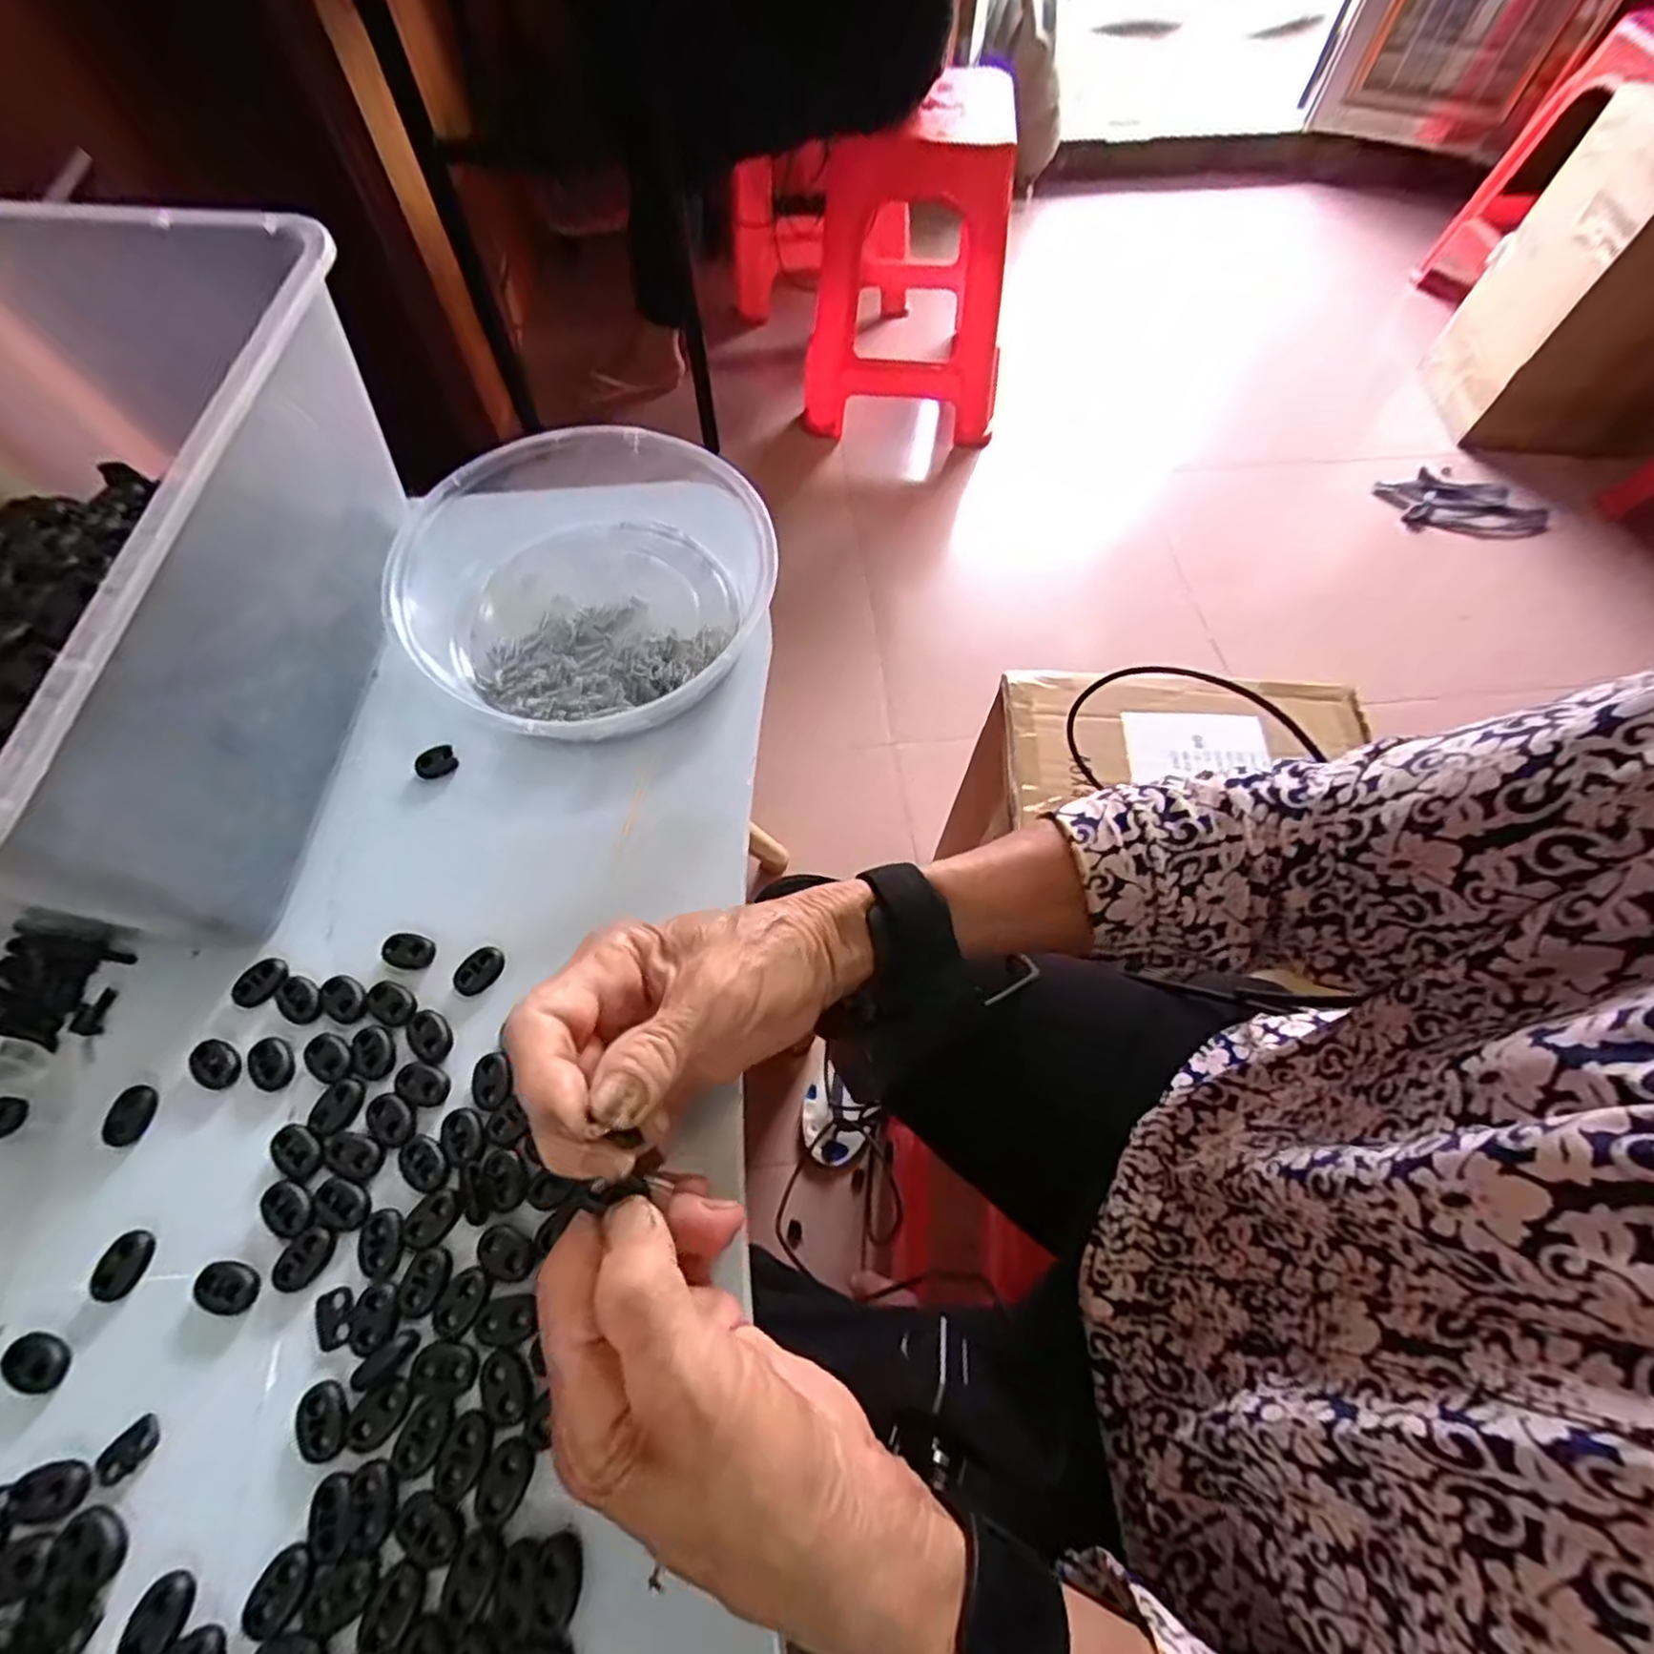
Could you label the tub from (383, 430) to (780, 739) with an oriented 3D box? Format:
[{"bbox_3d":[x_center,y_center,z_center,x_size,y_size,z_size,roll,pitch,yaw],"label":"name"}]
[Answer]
[{"bbox_3d":[-0.116,-0.123,0.376,0.179,0.047,0.193,1,64,-1],"label":"tub"}]

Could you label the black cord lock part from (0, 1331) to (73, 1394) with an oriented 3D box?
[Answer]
[{"bbox_3d":[-0.271,0.183,0.249,0.023,0.005,0.015,17,65,7],"label":"black cord lock part"}]

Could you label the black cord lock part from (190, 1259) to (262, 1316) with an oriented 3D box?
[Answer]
[{"bbox_3d":[-0.214,0.163,0.259,0.023,0.004,0.016,14,65,5],"label":"black cord lock part"}]

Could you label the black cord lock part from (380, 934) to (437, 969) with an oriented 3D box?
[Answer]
[{"bbox_3d":[-0.181,0.053,0.313,0.021,0.006,0.015,20,65,8],"label":"black cord lock part"}]

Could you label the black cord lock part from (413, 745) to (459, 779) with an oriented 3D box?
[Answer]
[{"bbox_3d":[-0.190,-0.031,0.355,0.019,0.007,0.015,-28,68,-14],"label":"black cord lock part"}]

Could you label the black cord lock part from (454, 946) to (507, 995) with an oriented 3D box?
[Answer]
[{"bbox_3d":[-0.148,0.061,0.310,0.021,0.007,0.014,-40,71,-18],"label":"black cord lock part"}]

